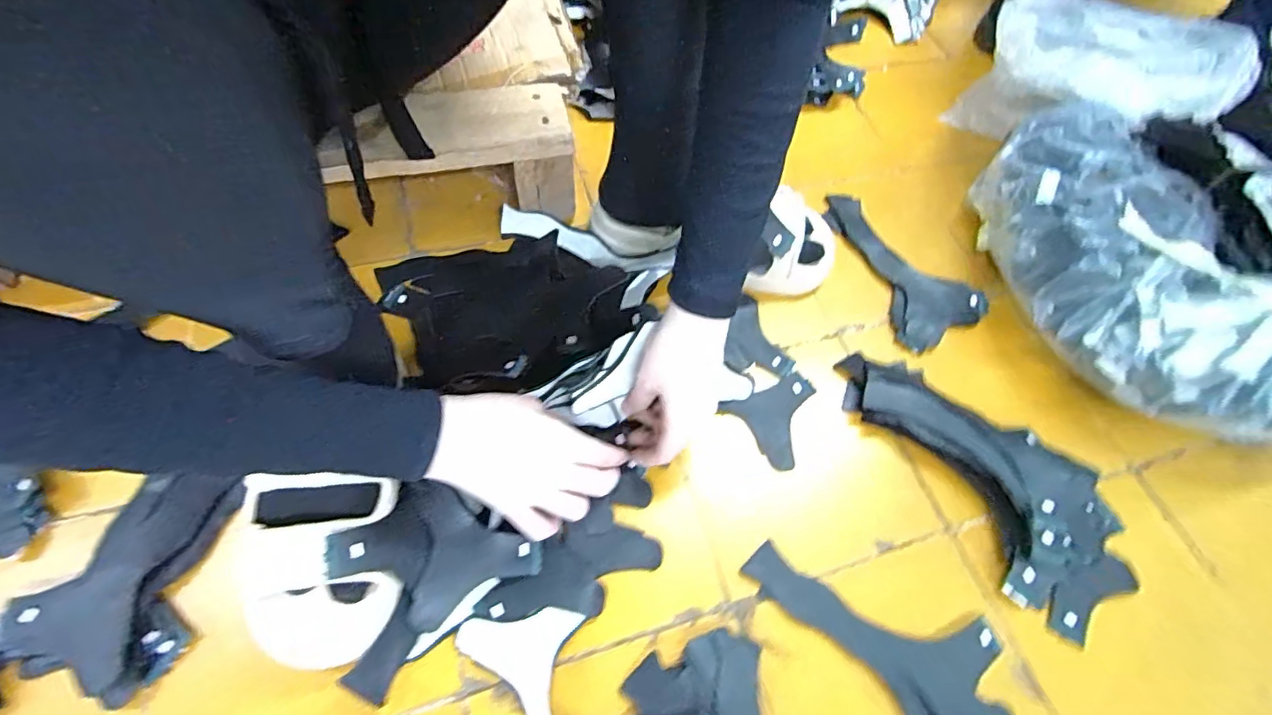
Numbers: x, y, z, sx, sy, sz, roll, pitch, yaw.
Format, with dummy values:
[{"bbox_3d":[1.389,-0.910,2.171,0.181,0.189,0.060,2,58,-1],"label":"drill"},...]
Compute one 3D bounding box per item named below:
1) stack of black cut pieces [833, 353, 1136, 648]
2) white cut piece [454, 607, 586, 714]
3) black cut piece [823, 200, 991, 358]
[{"bbox_3d":[0.295,0.089,0.466,0.131,0.036,0.273,-33,67,-21],"label":"stack of black cut pieces"},{"bbox_3d":[-0.087,0.207,0.374,0.084,0.018,0.073,14,60,4],"label":"white cut piece"},{"bbox_3d":[0.284,-0.107,0.586,0.095,0.018,0.210,-14,62,-12],"label":"black cut piece"}]

